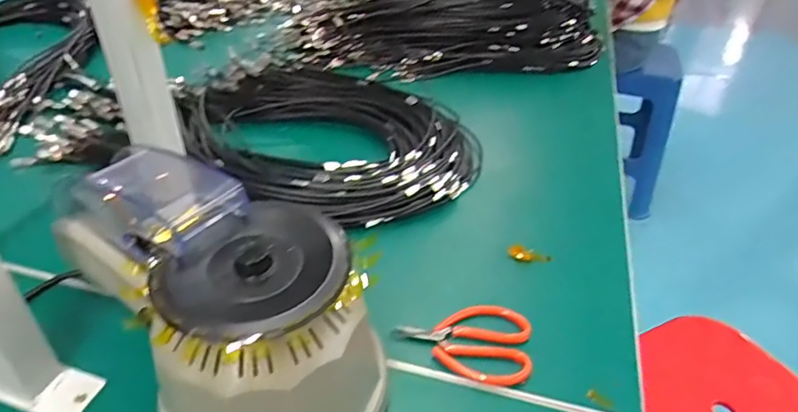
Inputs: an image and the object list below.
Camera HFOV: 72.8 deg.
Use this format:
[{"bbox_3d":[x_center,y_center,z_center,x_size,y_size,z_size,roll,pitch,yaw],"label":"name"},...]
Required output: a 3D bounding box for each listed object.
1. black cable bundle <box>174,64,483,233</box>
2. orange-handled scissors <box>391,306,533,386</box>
[{"bbox_3d":[-0.104,-0.102,0.707,0.417,0.050,0.260,32,47,31],"label":"black cable bundle"},{"bbox_3d":[0.053,0.112,0.445,0.110,0.014,0.065,6,39,5],"label":"orange-handled scissors"}]

